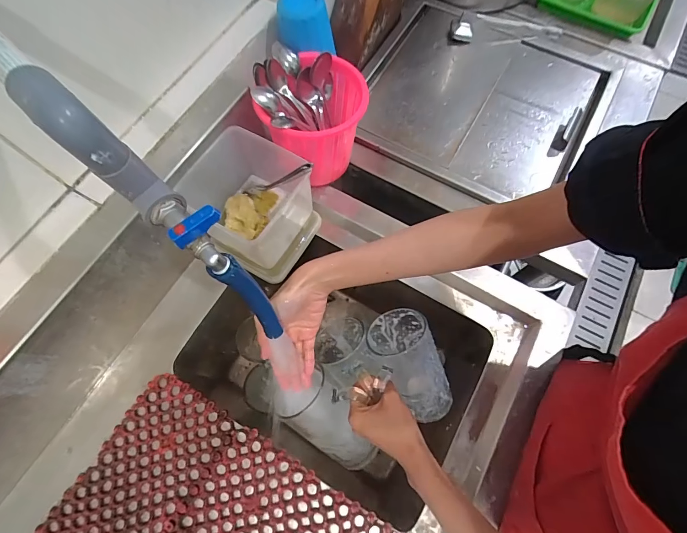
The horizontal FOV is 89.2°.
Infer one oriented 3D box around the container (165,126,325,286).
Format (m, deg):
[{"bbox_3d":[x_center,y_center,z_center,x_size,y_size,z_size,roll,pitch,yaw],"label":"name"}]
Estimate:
[{"bbox_3d":[-0.131,-0.090,0.522,0.148,0.164,0.150,30,73,11],"label":"container"}]

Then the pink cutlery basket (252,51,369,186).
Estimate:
[{"bbox_3d":[-0.031,-0.216,0.551,0.126,0.148,0.153,20,71,8],"label":"pink cutlery basket"}]

